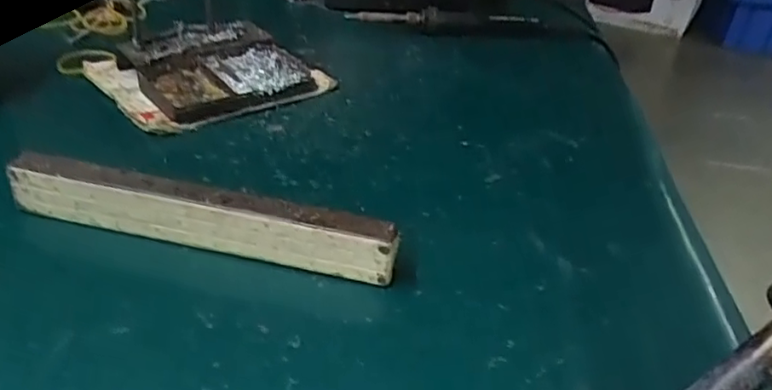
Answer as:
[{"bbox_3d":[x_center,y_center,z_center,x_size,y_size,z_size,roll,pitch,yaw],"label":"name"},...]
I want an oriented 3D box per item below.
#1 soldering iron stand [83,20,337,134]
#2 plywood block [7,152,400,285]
[{"bbox_3d":[-0.129,-0.095,0.478,0.145,0.031,0.119,-22,42,-36],"label":"soldering iron stand"},{"bbox_3d":[-0.091,0.011,0.322,0.194,0.031,0.014,10,33,7],"label":"plywood block"}]

